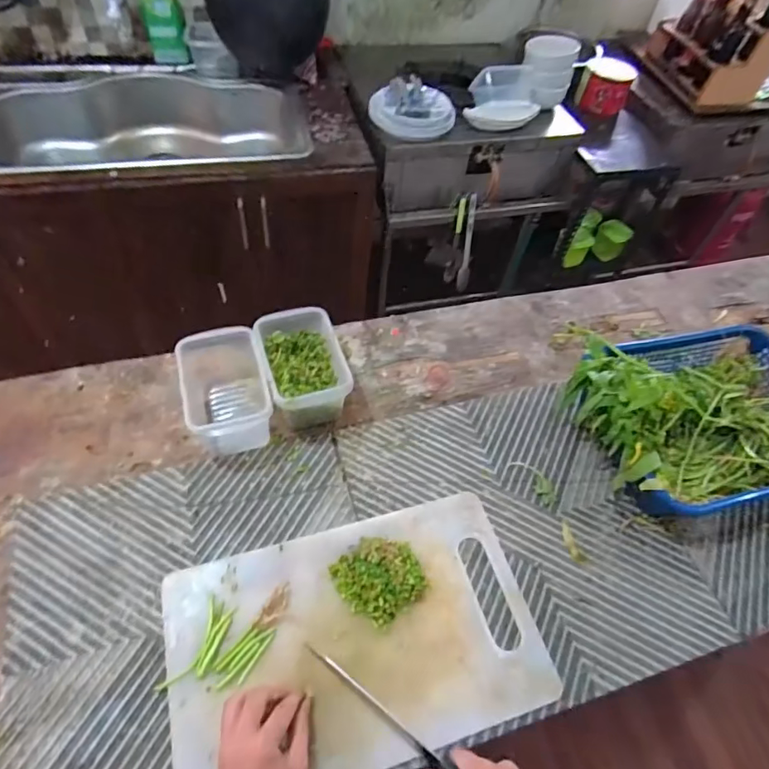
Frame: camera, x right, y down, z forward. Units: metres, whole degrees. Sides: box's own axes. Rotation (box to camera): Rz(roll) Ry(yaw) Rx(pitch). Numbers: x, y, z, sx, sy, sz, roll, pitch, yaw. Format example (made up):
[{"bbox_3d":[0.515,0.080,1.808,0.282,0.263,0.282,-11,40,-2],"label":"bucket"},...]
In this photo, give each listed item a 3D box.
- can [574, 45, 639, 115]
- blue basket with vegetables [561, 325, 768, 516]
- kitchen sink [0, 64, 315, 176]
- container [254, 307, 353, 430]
[{"bbox_3d":[0.680,-0.932,1.577,0.167,0.112,0.194,28,56,14],"label":"can"},{"bbox_3d":[0.448,0.032,0.709,0.356,0.145,0.271,-7,54,-9],"label":"blue basket with vegetables"},{"bbox_3d":[-0.651,-0.672,1.431,0.843,0.207,0.508,-8,56,-12],"label":"kitchen sink"},{"bbox_3d":[-0.118,-0.024,0.732,0.104,0.095,0.153,-14,56,-15],"label":"container"}]

